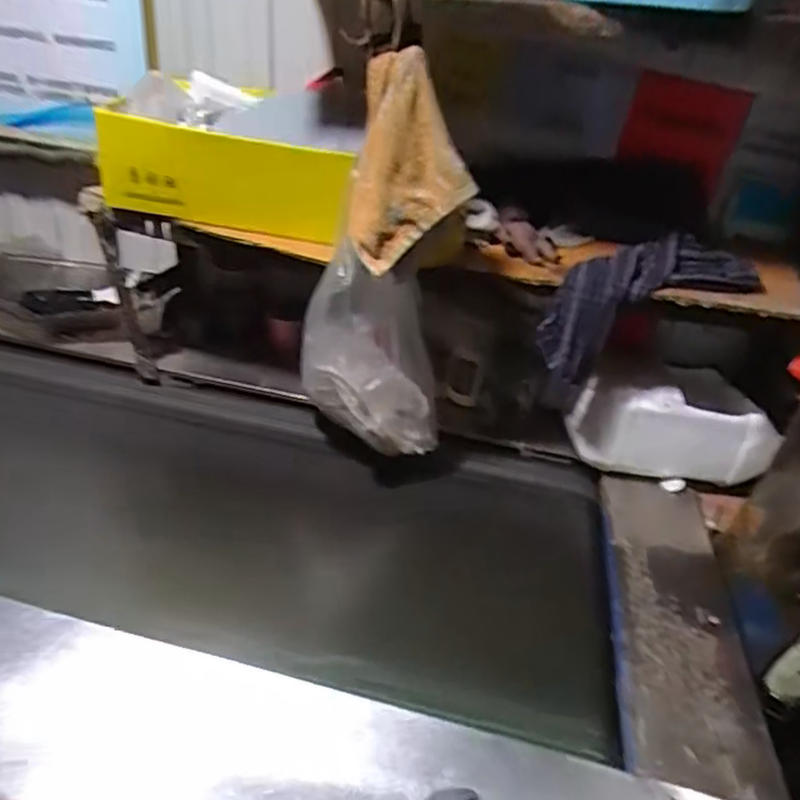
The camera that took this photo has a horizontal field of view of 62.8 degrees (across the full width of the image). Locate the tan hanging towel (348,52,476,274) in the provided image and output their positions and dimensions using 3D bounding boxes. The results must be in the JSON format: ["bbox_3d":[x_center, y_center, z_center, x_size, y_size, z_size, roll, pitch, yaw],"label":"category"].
[{"bbox_3d":[0.009,-0.263,0.725,0.122,0.198,0.125,2,32,-8],"label":"tan hanging towel"}]

